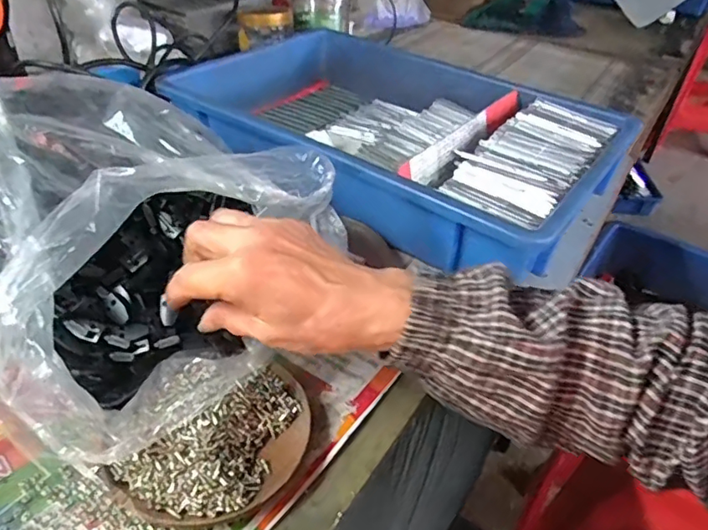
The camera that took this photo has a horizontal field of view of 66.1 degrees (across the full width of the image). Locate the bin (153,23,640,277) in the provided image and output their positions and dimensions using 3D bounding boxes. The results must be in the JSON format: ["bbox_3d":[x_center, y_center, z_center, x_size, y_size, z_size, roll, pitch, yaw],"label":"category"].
[{"bbox_3d":[0.041,-0.148,0.602,0.451,0.084,0.306,27,44,25],"label":"bin"}]

